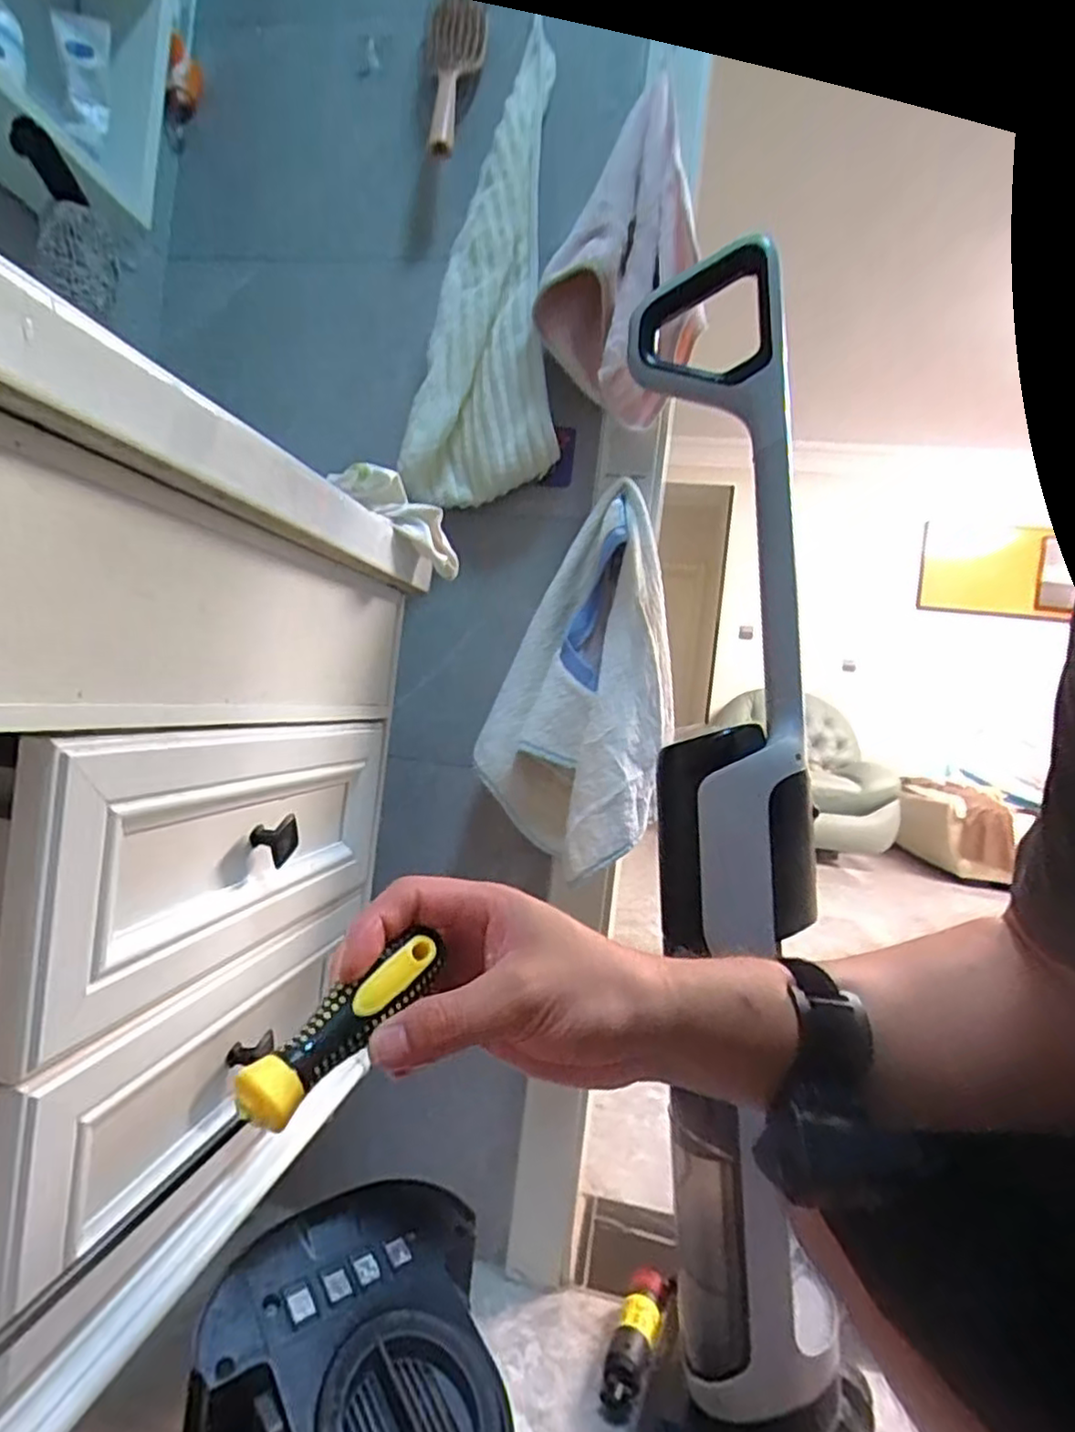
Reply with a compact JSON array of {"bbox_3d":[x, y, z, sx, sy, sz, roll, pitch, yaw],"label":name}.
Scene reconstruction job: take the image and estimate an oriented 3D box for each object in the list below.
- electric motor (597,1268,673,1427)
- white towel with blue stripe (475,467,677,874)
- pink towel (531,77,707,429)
[{"bbox_3d":[0.100,0.636,0.697,0.046,0.046,0.140,7,0,21],"label":"electric motor"},{"bbox_3d":[0.048,-0.045,0.737,0.183,0.383,0.097,7,0,26],"label":"white towel with blue stripe"},{"bbox_3d":[0.095,-0.481,0.722,0.152,0.315,0.099,7,0,34],"label":"pink towel"}]

